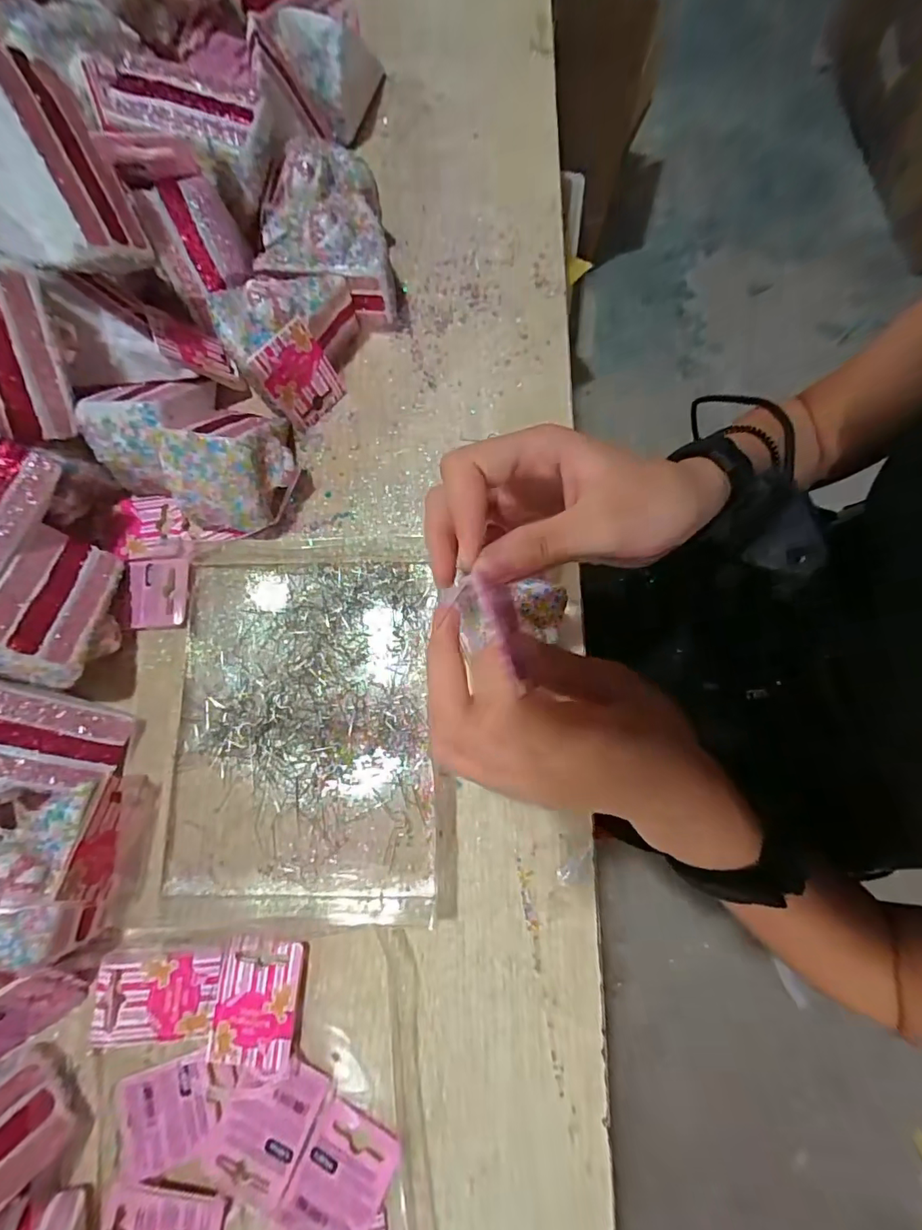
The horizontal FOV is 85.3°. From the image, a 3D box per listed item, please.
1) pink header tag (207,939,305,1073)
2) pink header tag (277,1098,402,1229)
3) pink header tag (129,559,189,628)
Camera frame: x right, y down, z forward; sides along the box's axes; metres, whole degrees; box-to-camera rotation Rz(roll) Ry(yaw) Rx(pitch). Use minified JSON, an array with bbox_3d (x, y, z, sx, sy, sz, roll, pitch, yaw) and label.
[{"bbox_3d":[-0.111,0.211,0.271,0.044,0.007,0.058,2,79,2],"label":"pink header tag"},{"bbox_3d":[-0.060,0.287,0.256,0.045,0.004,0.051,27,72,6],"label":"pink header tag"},{"bbox_3d":[-0.199,-0.015,0.326,0.038,0.004,0.044,-4,79,1],"label":"pink header tag"}]

